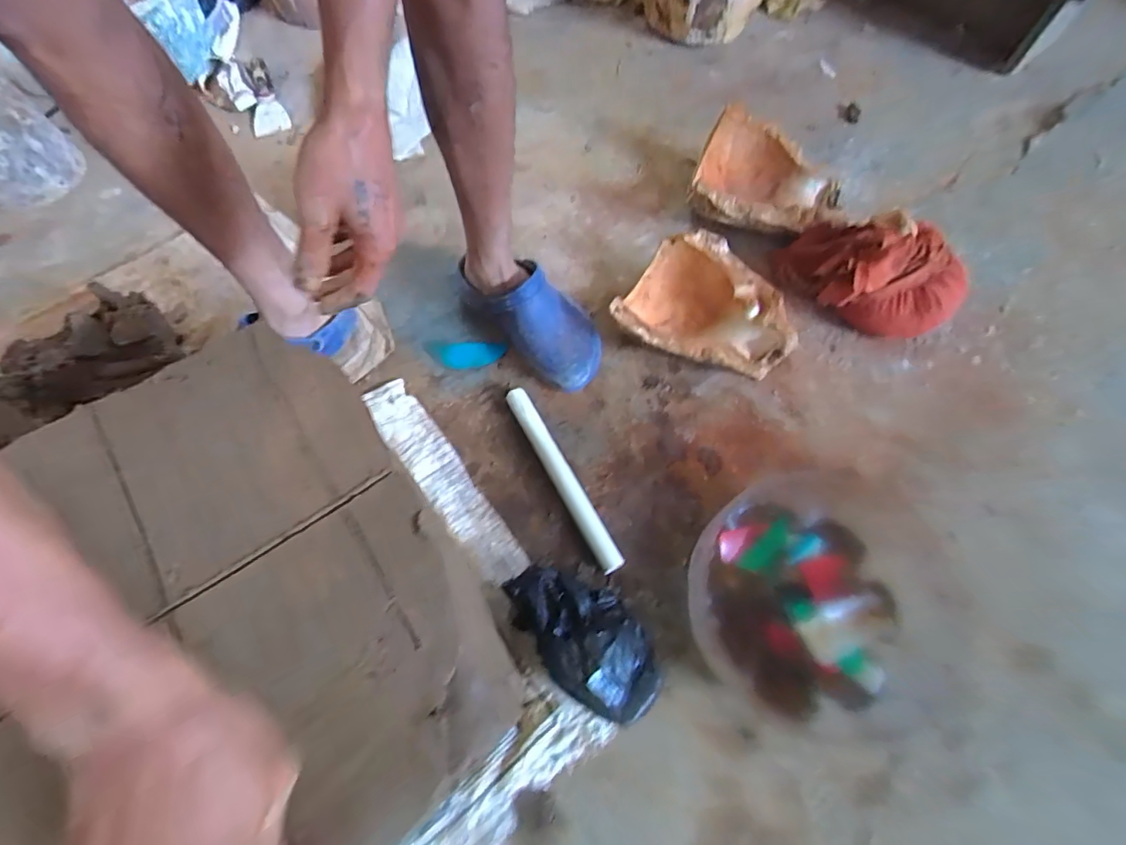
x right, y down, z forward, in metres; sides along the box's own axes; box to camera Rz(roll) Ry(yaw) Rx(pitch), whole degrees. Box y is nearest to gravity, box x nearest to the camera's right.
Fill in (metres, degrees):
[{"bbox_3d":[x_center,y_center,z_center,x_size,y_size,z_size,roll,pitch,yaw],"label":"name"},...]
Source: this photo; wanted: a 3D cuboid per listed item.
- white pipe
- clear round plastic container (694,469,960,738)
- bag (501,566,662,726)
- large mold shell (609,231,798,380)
[{"bbox_3d":[-0.002,0.067,0.639,0.029,0.028,0.264,-27,67,-10],"label":"white pipe"},{"bbox_3d":[0.277,0.188,0.535,0.268,0.087,0.250,-1,65,2],"label":"clear round plastic container"},{"bbox_3d":[0.024,0.222,0.528,0.105,0.086,0.186,-39,70,-13],"label":"bag"},{"bbox_3d":[0.193,-0.139,0.692,0.230,0.088,0.184,35,71,17],"label":"large mold shell"}]

